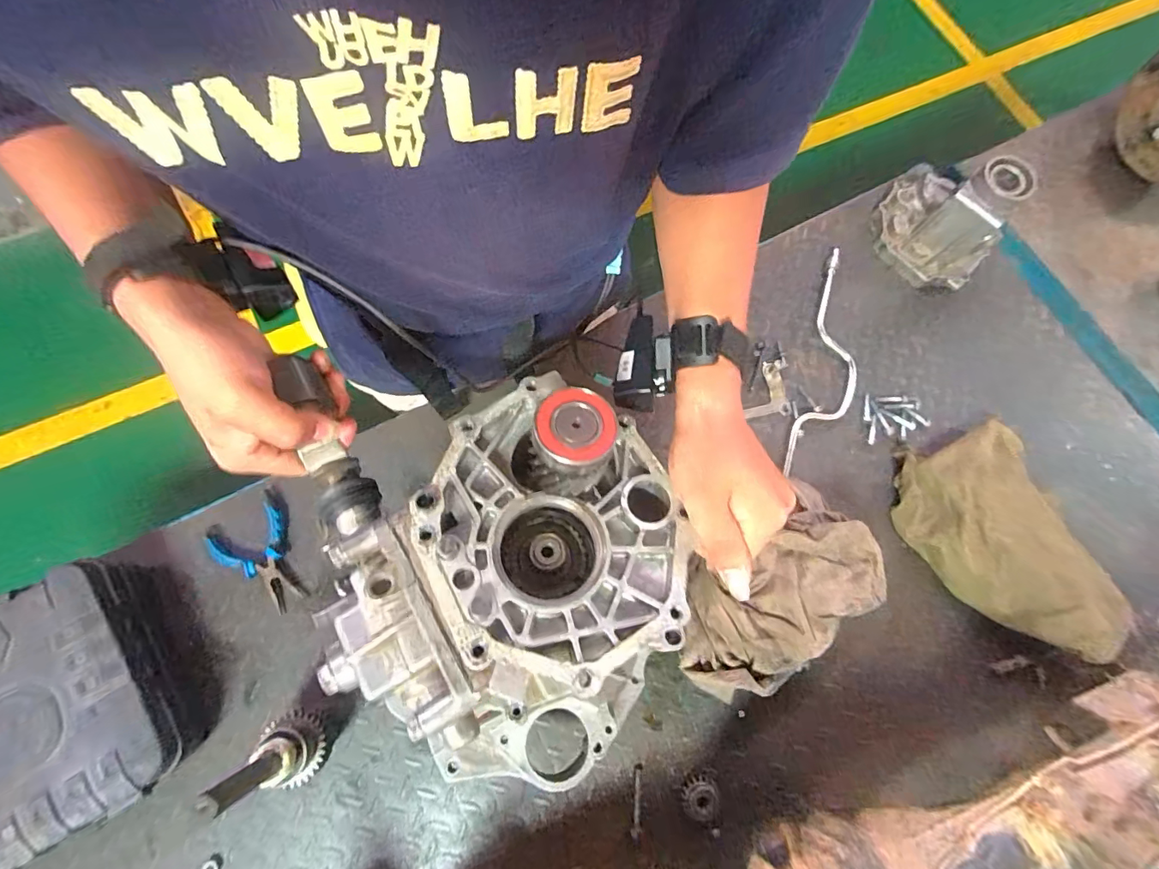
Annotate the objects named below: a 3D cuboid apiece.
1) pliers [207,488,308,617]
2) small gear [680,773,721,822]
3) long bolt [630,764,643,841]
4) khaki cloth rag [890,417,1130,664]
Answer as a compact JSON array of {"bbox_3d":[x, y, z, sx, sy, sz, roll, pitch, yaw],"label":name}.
[{"bbox_3d":[-0.422,0.163,0.653,0.105,0.029,0.148,-34,75,-12],"label":"pliers"},{"bbox_3d":[0.146,0.438,0.587,0.044,0.015,0.043,0,71,-1],"label":"small gear"},{"bbox_3d":[0.070,0.444,0.590,0.012,0.012,0.071,4,73,0],"label":"long bolt"},{"bbox_3d":[0.581,0.132,0.649,0.221,0.055,0.290,-27,60,3],"label":"khaki cloth rag"}]

